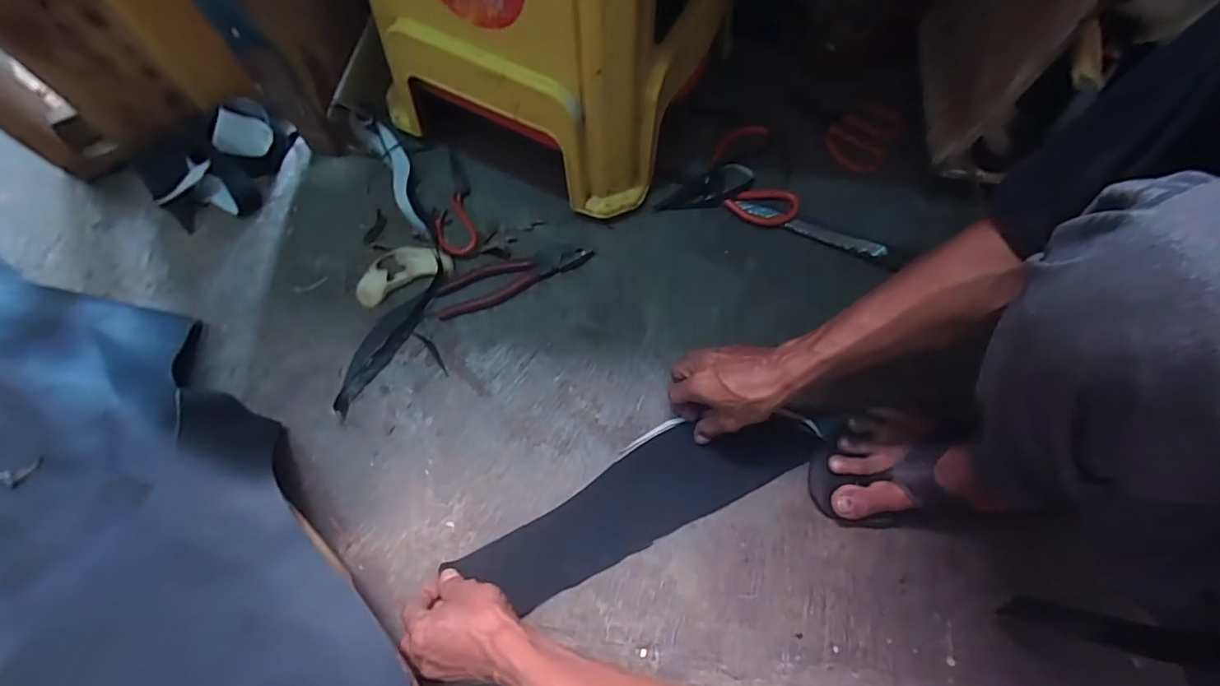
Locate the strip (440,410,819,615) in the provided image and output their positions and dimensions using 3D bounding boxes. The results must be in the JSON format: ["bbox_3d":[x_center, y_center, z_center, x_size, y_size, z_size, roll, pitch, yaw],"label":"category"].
[{"bbox_3d":[0.039,0.160,0.554,0.377,0.013,0.096,-25,77,-9],"label":"strip"}]

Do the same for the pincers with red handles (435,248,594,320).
[{"bbox_3d":[-0.116,-0.081,0.631,0.191,0.010,0.049,-22,74,-10],"label":"pincers with red handles"}]

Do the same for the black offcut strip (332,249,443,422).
[{"bbox_3d":[-0.254,-0.014,0.603,0.037,0.013,0.207,30,73,7],"label":"black offcut strip"}]

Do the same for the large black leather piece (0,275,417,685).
[{"bbox_3d":[-0.418,0.173,0.449,0.620,0.102,0.258,36,74,11],"label":"large black leather piece"}]

